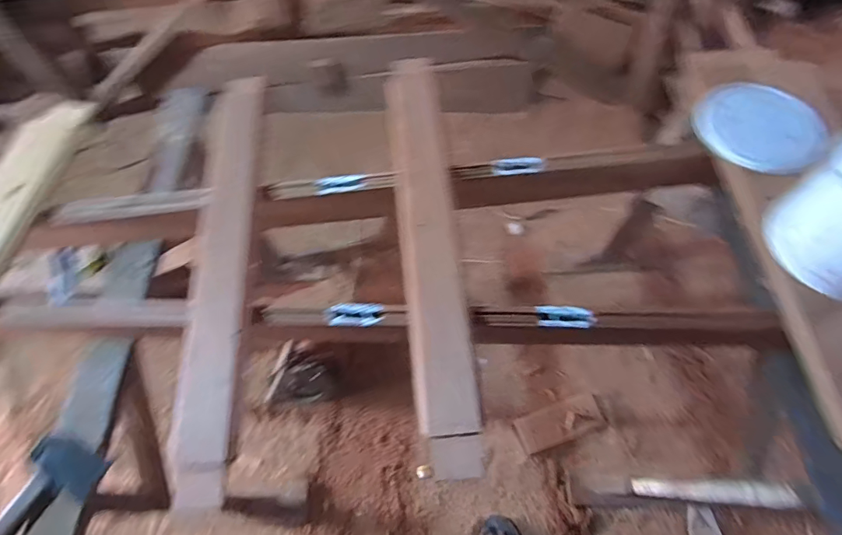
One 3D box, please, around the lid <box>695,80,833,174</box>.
[{"bbox_3d":[0.535,-0.224,0.730,0.157,0.019,0.191,-31,56,-6],"label":"lid"}]

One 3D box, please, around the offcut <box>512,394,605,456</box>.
[{"bbox_3d":[0.415,0.463,1.380,0.249,0.027,0.106,-20,63,-1],"label":"offcut"}]

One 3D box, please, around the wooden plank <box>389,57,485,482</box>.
[{"bbox_3d":[0.012,-0.065,0.696,0.085,0.048,0.678,-6,63,-1],"label":"wooden plank"}]

